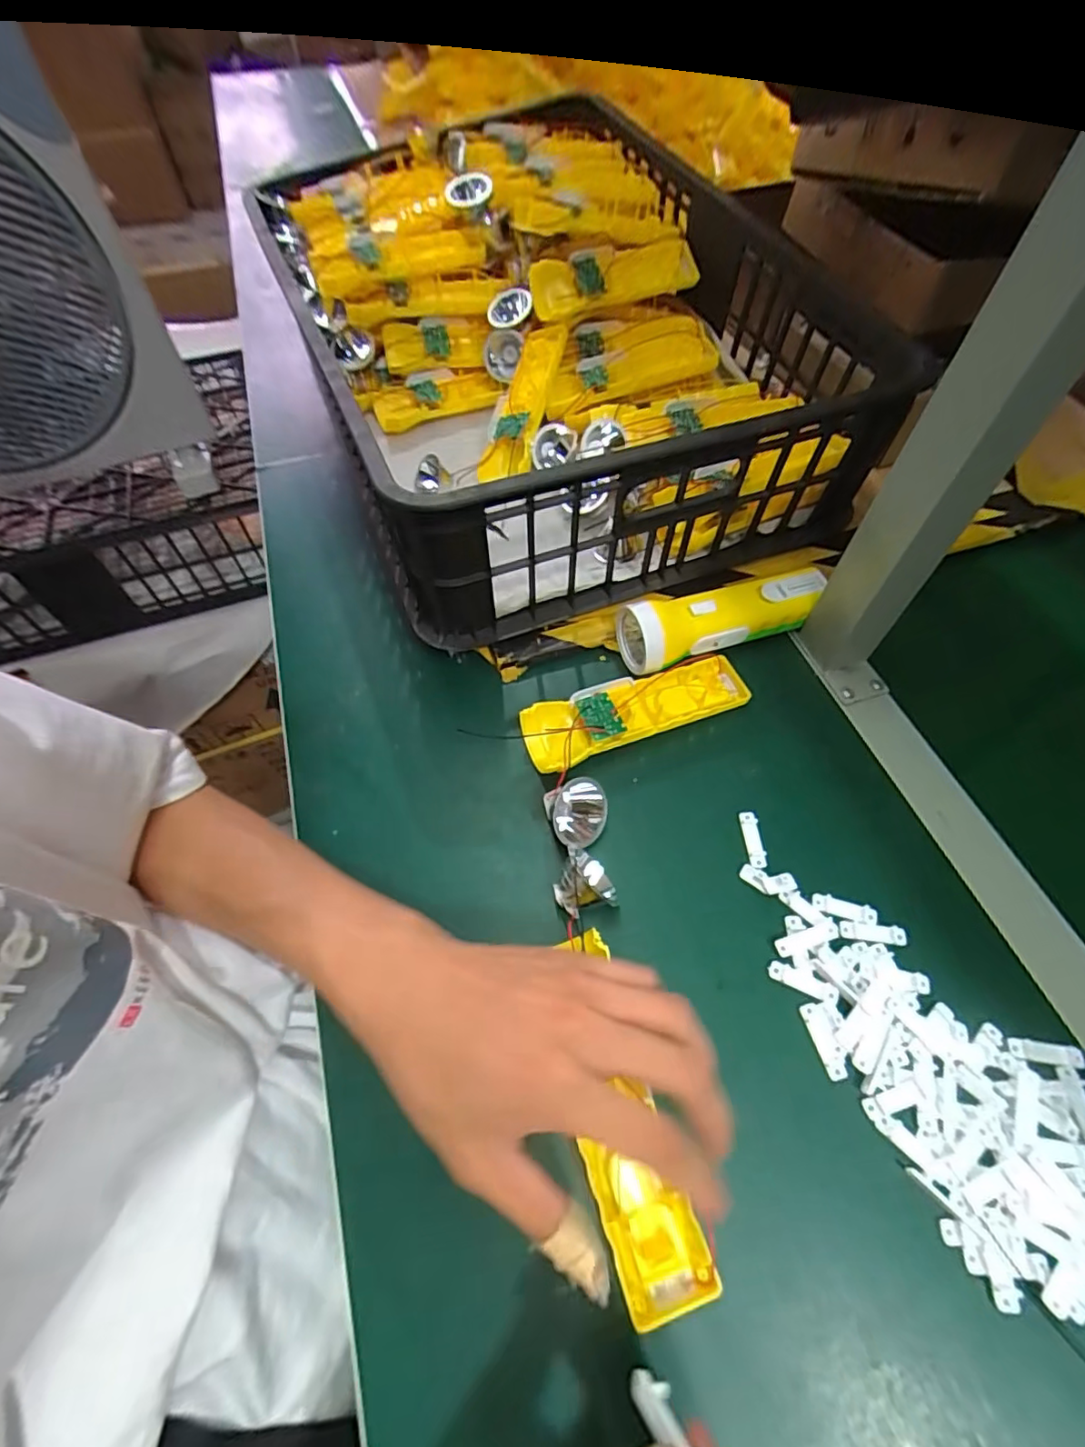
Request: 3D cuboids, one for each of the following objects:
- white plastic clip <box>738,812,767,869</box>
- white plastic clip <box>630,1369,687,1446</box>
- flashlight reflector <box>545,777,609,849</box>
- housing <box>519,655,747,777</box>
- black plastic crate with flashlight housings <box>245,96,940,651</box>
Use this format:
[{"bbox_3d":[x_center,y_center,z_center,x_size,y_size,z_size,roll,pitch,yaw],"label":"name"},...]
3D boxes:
[{"bbox_3d":[0.138,0.076,0.381,0.011,0.004,0.038,-4,58,-1],"label":"white plastic clip"},{"bbox_3d":[0.044,0.242,0.200,0.012,0.038,0.007,-41,106,-22],"label":"white plastic clip"},{"bbox_3d":[0.023,0.057,0.376,0.035,0.031,0.038,-20,60,-11],"label":"flashlight reflector"},{"bbox_3d":[0.068,-0.009,0.420,0.163,0.031,0.047,-20,60,-11],"label":"housing"},{"bbox_3d":[0.003,-0.360,0.564,0.425,0.183,0.565,-21,60,-12],"label":"black plastic crate with flashlight housings"}]

